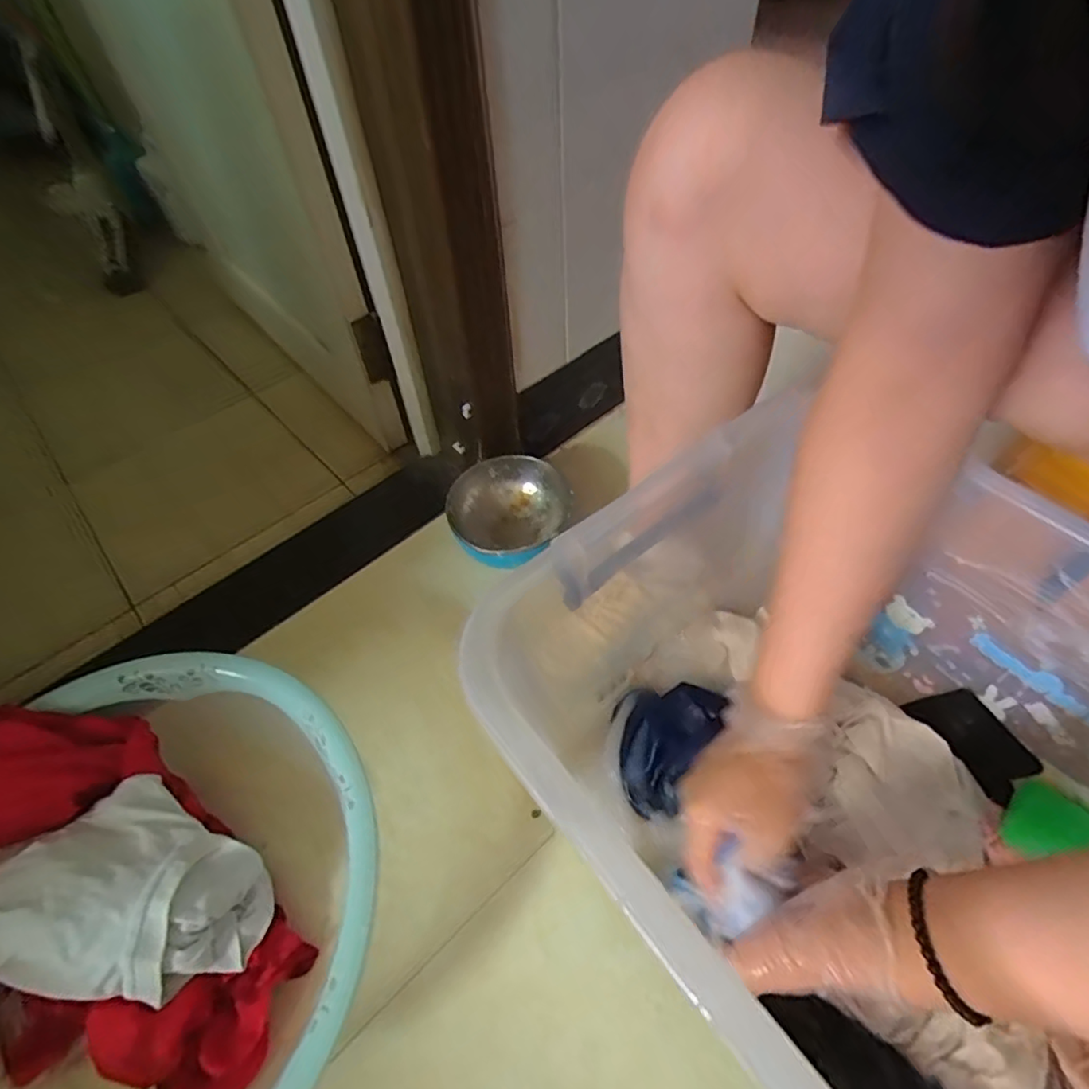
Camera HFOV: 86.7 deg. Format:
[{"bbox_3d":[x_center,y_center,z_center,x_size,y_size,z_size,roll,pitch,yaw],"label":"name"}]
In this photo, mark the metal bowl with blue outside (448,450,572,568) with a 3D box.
[{"bbox_3d":[-0.042,-0.028,0.707,0.141,0.076,0.150,19,55,16],"label":"metal bowl with blue outside"}]

